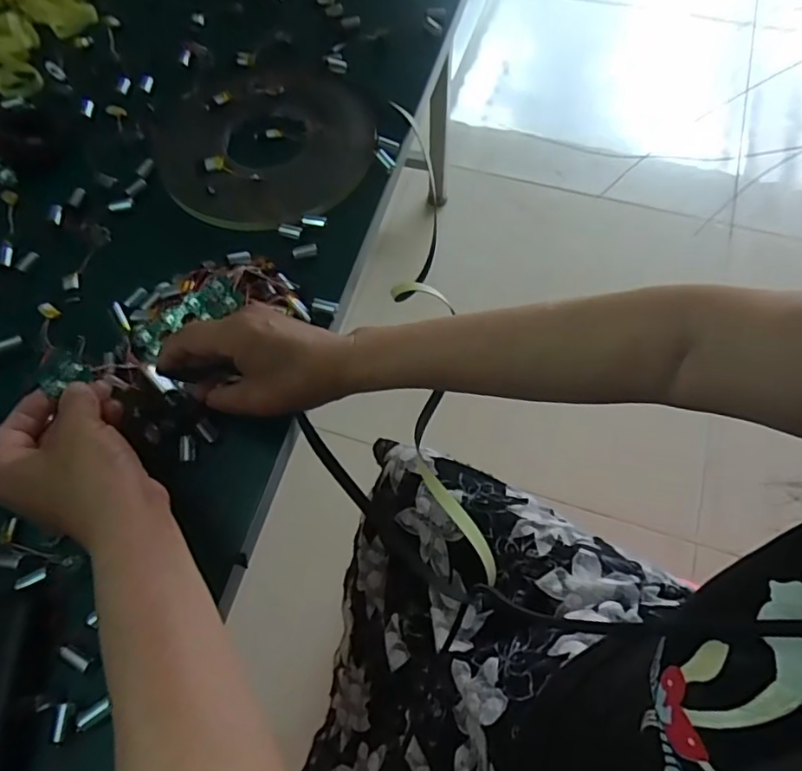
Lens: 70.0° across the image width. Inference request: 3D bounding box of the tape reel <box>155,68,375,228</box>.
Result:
[{"bbox_3d":[-0.124,-0.220,0.509,0.198,0.009,0.182,-1,64,2],"label":"tape reel"}]

